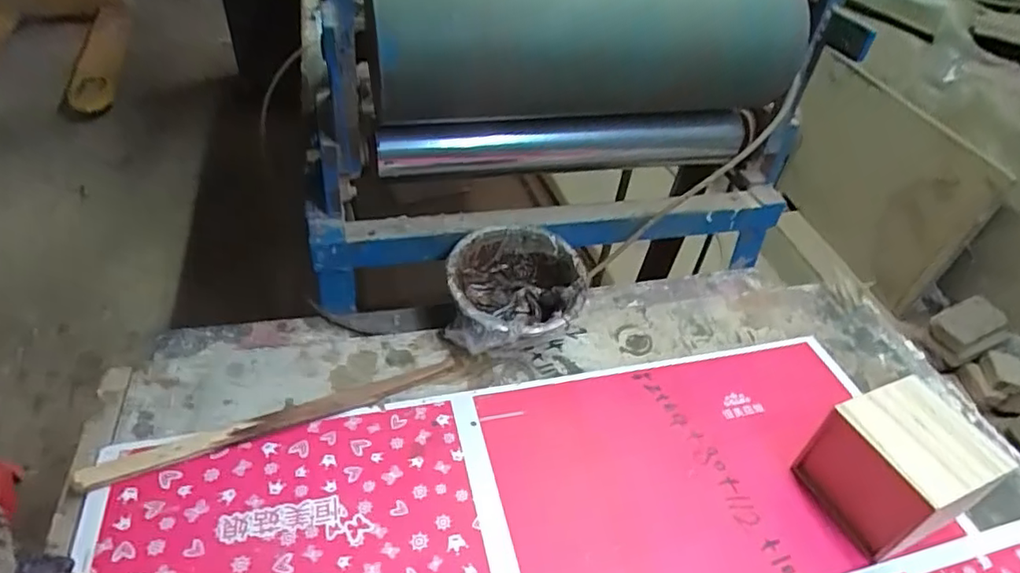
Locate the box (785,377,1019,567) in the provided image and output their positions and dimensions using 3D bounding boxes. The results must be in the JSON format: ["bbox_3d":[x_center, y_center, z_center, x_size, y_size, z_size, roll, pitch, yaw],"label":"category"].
[{"bbox_3d":[0.415,0.199,0.638,0.114,0.130,0.130,-13,45,-21],"label":"box"}]

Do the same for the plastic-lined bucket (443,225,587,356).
[{"bbox_3d":[0.006,0.008,0.848,0.190,0.088,0.186,4,41,-4],"label":"plastic-lined bucket"}]

